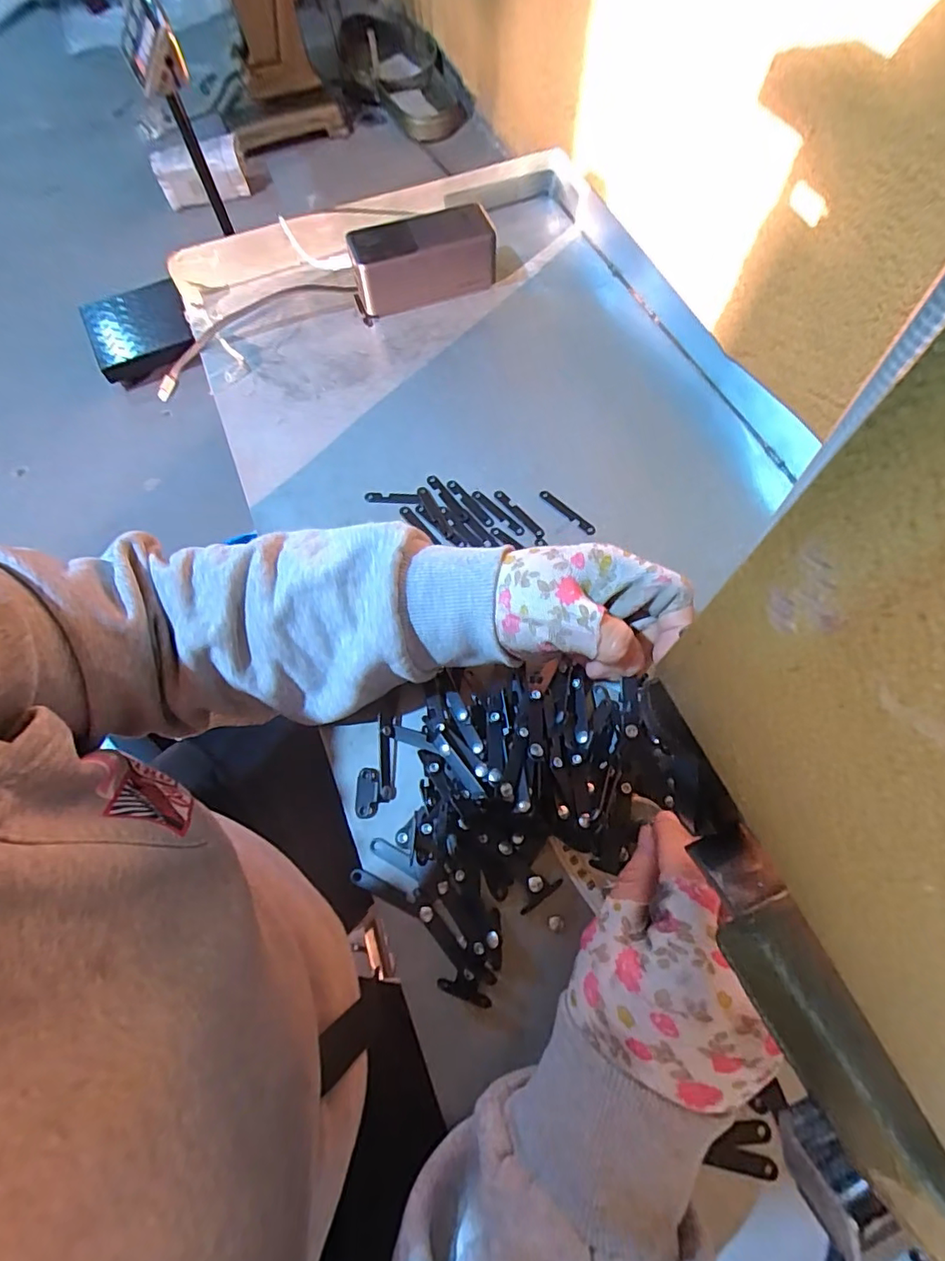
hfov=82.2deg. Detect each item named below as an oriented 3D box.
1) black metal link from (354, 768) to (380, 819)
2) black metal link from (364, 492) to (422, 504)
[{"bbox_3d":[-0.064,0.098,0.330,0.013,0.005,0.029,1,66,1],"label":"black metal link"},{"bbox_3d":[-0.062,-0.103,0.421,0.043,0.004,0.009,3,66,2],"label":"black metal link"}]

